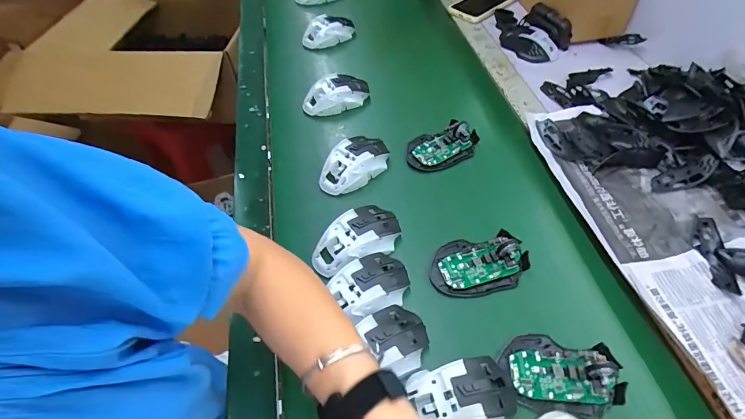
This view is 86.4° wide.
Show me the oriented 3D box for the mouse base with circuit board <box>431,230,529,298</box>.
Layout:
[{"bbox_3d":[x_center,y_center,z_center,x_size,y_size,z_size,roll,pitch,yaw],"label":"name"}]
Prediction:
[{"bbox_3d":[0.125,0.063,0.467,0.113,0.021,0.071,-6,51,-3],"label":"mouse base with circuit board"}]

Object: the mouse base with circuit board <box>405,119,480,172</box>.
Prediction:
[{"bbox_3d":[0.108,-0.096,0.596,0.112,0.031,0.066,-18,53,-12],"label":"mouse base with circuit board"}]

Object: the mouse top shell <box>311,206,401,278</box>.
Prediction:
[{"bbox_3d":[-0.017,0.040,0.487,0.064,0.036,0.114,36,61,27],"label":"mouse top shell"}]

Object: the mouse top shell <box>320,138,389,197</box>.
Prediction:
[{"bbox_3d":[-0.024,-0.066,0.576,0.063,0.040,0.118,37,61,27],"label":"mouse top shell"}]

